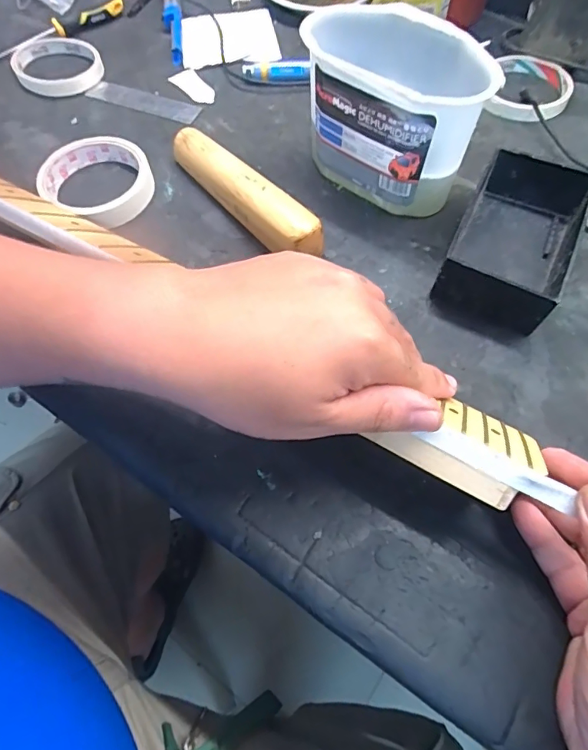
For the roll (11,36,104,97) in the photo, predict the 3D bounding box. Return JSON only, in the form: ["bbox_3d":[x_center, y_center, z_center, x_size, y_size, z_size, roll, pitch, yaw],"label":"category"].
[{"bbox_3d":[-0.236,-0.308,0.463,0.079,0.015,0.089,-27,66,-11],"label":"roll"}]

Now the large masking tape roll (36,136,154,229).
[{"bbox_3d":[-0.162,-0.162,0.386,0.086,0.022,0.083,-1,64,1],"label":"large masking tape roll"}]

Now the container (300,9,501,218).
[{"bbox_3d":[0.072,-0.197,0.351,0.138,0.104,0.080,34,69,16],"label":"container"}]

